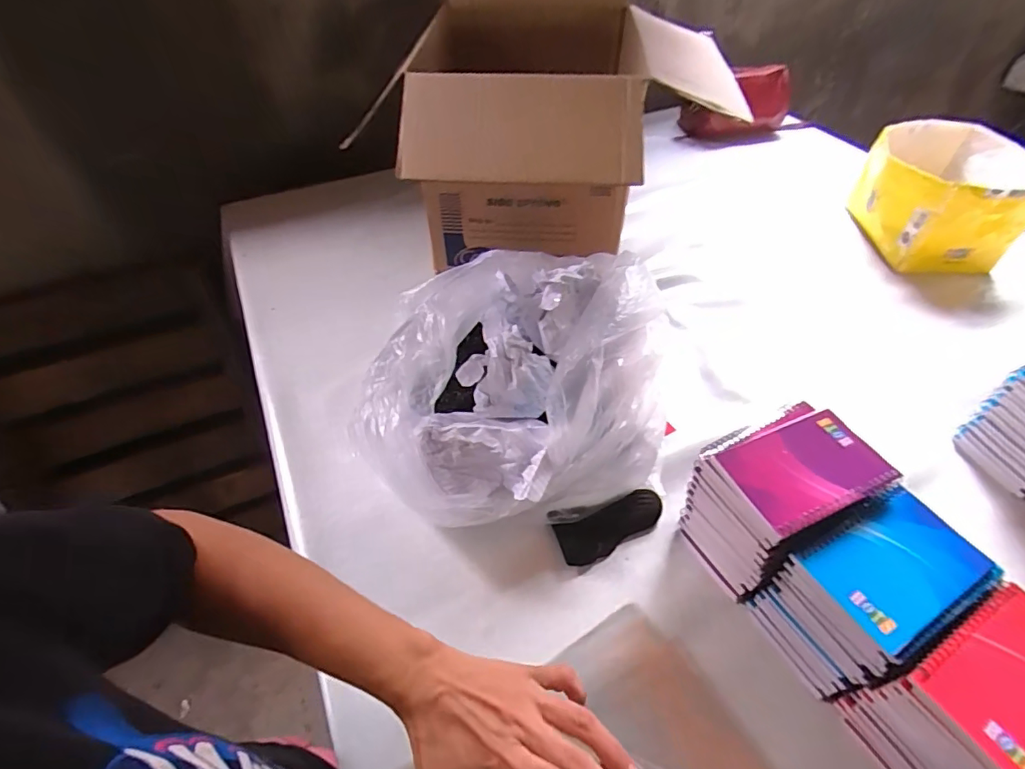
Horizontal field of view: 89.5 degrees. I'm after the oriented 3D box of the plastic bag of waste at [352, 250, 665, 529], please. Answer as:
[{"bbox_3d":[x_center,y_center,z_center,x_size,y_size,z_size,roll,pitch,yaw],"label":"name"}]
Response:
[{"bbox_3d":[0.006,0.001,0.570,0.332,0.161,0.263,-14,51,-10],"label":"plastic bag of waste"}]

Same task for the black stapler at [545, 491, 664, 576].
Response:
[{"bbox_3d":[0.103,0.142,0.534,0.119,0.026,0.055,-18,51,-14],"label":"black stapler"}]

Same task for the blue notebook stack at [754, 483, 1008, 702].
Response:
[{"bbox_3d":[0.301,0.175,0.439,0.134,0.115,0.093,-22,52,-16],"label":"blue notebook stack"}]

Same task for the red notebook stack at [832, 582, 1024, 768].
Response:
[{"bbox_3d":[0.351,0.239,0.391,0.132,0.104,0.091,-25,53,-18],"label":"red notebook stack"}]

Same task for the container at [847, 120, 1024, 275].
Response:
[{"bbox_3d":[0.695,-0.312,0.848,0.220,0.137,0.236,11,51,11],"label":"container"}]

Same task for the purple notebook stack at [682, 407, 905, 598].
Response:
[{"bbox_3d":[0.244,0.106,0.482,0.133,0.131,0.097,-23,53,-17],"label":"purple notebook stack"}]

